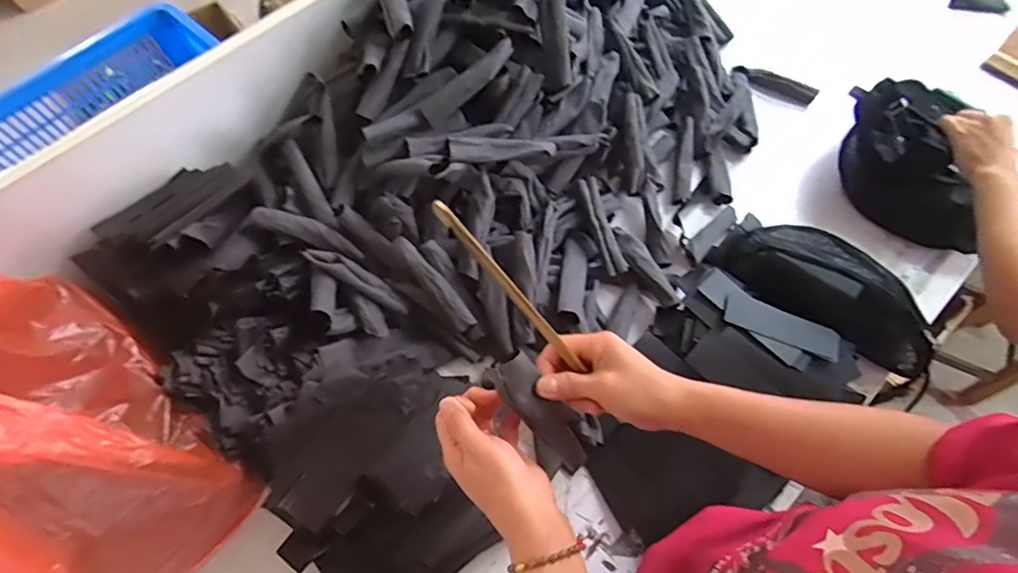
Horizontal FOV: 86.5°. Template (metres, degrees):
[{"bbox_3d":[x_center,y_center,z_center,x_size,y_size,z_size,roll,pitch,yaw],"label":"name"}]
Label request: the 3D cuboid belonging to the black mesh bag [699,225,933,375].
[{"bbox_3d":[0.462,-0.018,0.775,0.304,0.072,0.164,33,70,15],"label":"black mesh bag"}]

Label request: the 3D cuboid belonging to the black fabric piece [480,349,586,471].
[{"bbox_3d":[0.035,0.119,0.498,0.038,0.147,0.022,-45,29,-18],"label":"black fabric piece"}]

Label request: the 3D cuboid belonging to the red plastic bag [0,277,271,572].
[{"bbox_3d":[-0.478,0.142,0.534,0.330,0.319,0.201,42,72,18],"label":"red plastic bag"}]

